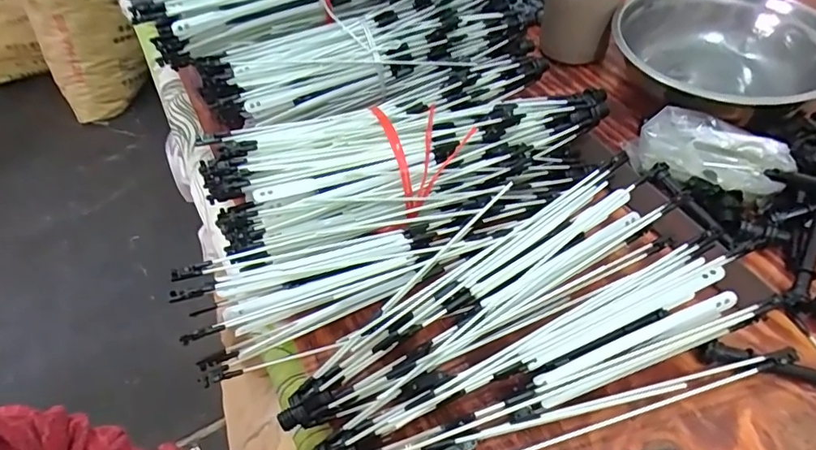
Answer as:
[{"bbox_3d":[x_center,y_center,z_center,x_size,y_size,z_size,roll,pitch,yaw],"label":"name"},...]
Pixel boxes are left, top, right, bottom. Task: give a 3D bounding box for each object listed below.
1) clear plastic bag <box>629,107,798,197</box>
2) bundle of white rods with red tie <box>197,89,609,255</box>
[{"bbox_3d":[0.263,-0.062,0.458,0.122,0.034,0.071,32,59,28],"label":"clear plastic bag"},{"bbox_3d":[-0.001,-0.063,0.432,0.325,0.057,0.114,-16,50,-9],"label":"bundle of white rods with red tie"}]

